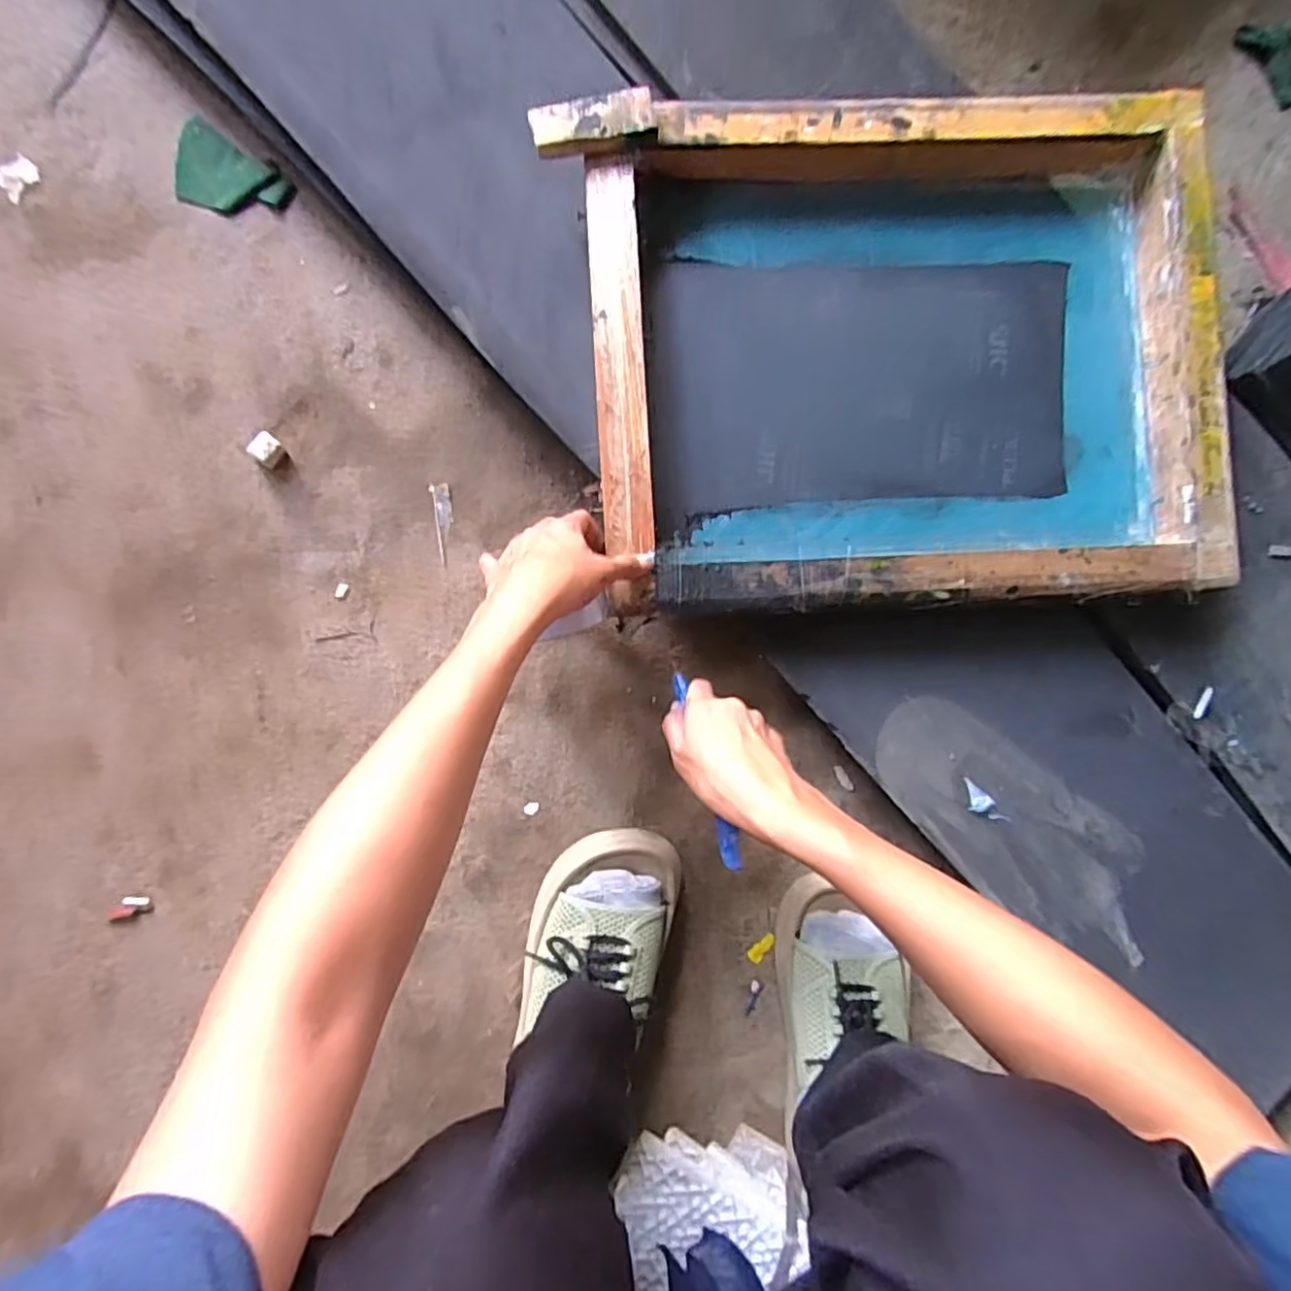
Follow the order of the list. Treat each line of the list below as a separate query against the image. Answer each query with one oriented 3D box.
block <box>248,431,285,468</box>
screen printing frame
[{"bbox_3d":[-0.301,-0.156,0.513,0.019,0.017,0.022,36,84,-3],"label":"block"},{"bbox_3d":[0.189,-0.217,0.486,0.453,0.066,0.367,-3,87,-6],"label":"screen printing frame"}]

